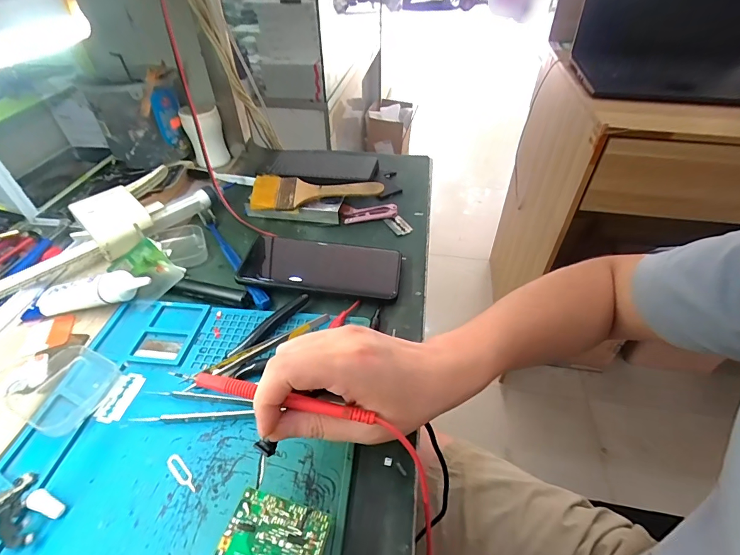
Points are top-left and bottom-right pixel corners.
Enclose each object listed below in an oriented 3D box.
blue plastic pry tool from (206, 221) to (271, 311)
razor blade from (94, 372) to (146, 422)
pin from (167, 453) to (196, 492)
[{"bbox_3d":[-0.148,-0.019,0.417,0.012,0.009,0.167,-25,49,-24],"label":"blue plastic pry tool"},{"bbox_3d":[-0.200,0.096,0.306,0.022,0.004,0.043,6,44,6],"label":"razor blade"},{"bbox_3d":[-0.131,0.135,0.263,0.034,0.004,0.010,33,53,30],"label":"pin"}]

